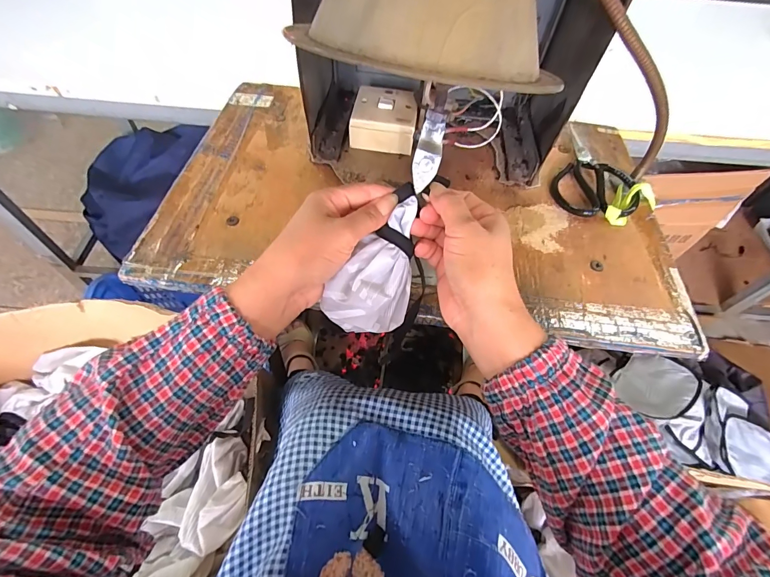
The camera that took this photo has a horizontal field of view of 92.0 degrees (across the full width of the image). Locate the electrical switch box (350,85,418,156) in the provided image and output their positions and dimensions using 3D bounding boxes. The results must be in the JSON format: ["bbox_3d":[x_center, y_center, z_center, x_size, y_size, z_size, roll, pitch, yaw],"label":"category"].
[{"bbox_3d":[-0.001,-0.228,0.509,0.085,0.034,0.099,9,57,2],"label":"electrical switch box"}]

